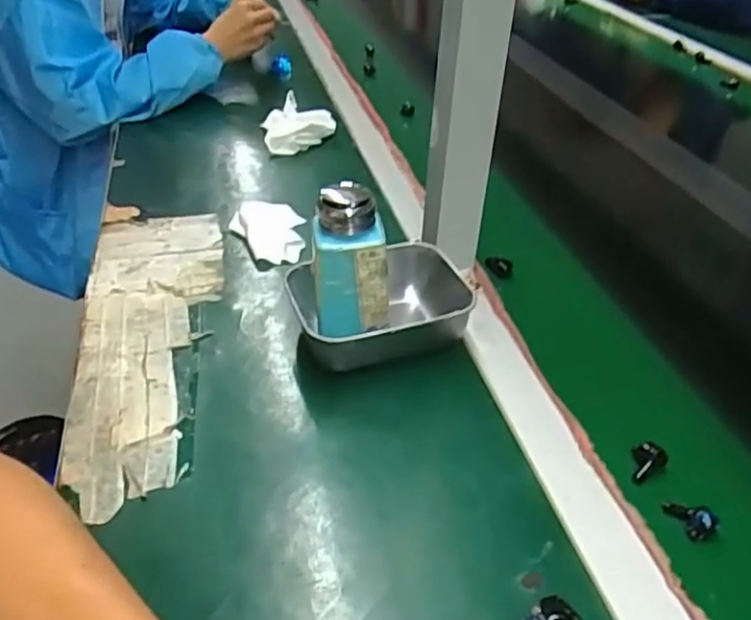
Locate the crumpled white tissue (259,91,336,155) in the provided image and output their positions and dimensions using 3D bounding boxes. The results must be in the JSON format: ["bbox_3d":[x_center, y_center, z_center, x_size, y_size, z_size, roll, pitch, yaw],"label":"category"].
[{"bbox_3d":[-0.100,-0.235,0.838,0.094,0.044,0.083,2,37,0],"label":"crumpled white tissue"}]

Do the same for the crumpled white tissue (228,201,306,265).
[{"bbox_3d":[-0.105,-0.080,0.645,0.068,0.019,0.097,-7,38,-12],"label":"crumpled white tissue"}]

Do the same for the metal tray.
[{"bbox_3d":[0.009,0.002,0.516,0.144,0.053,0.105,-13,40,-18],"label":"metal tray"}]

